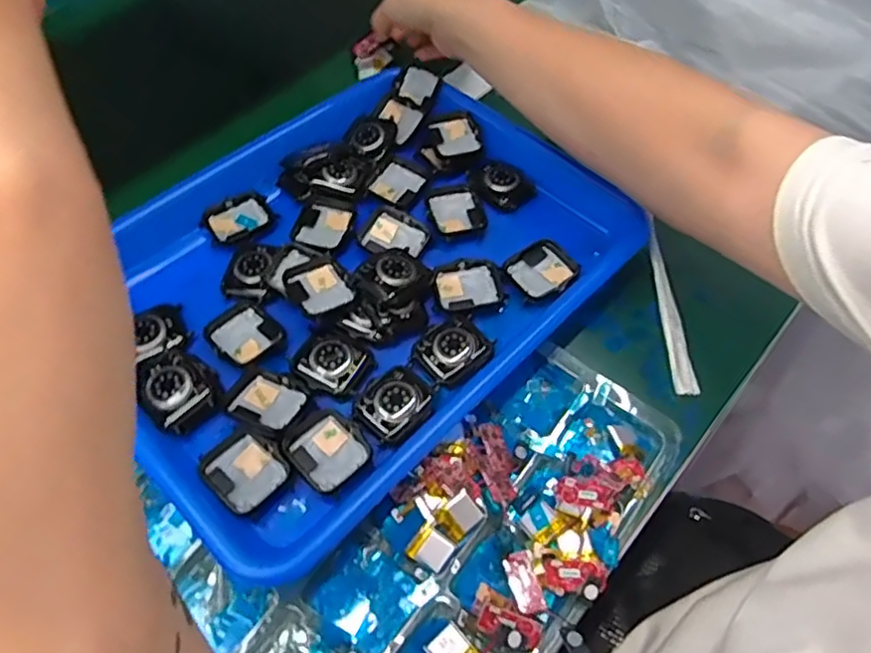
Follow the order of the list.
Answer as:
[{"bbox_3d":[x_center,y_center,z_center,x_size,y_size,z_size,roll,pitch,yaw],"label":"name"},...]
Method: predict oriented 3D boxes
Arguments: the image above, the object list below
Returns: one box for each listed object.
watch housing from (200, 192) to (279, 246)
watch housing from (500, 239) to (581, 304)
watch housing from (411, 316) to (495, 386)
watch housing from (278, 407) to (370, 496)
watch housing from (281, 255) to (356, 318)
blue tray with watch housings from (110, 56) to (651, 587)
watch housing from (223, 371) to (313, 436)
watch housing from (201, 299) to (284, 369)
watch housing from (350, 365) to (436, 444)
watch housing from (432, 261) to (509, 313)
[{"bbox_3d":[-0.131,-0.071,0.428,0.045,0.007,0.032,-33,63,-20],"label":"watch housing"},{"bbox_3d":[0.068,-0.036,0.411,0.045,0.007,0.039,-30,62,-18],"label":"watch housing"},{"bbox_3d":[0.011,0.013,0.374,0.041,0.006,0.035,-36,64,-21],"label":"watch housing"},{"bbox_3d":[-0.057,0.066,0.340,0.041,0.006,0.037,37,64,21],"label":"watch housing"},{"bbox_3d":[-0.071,-0.023,0.387,0.036,0.012,0.040,-30,62,-18],"label":"watch housing"},{"bbox_3d":[-0.052,-0.042,0.404,0.243,0.029,0.320,41,65,19],"label":"blue tray with watch housings"},{"bbox_3d":[-0.091,0.041,0.350,0.038,0.014,0.035,22,60,13],"label":"watch housing"},{"bbox_3d":[-0.114,0.004,0.375,0.041,0.010,0.037,38,65,22],"label":"watch housing"},{"bbox_3d":[-0.022,0.042,0.353,0.036,0.006,0.040,32,62,19],"label":"watch housing"},{"bbox_3d":[0.020,-0.025,0.405,0.044,0.007,0.035,-11,58,-7],"label":"watch housing"}]

